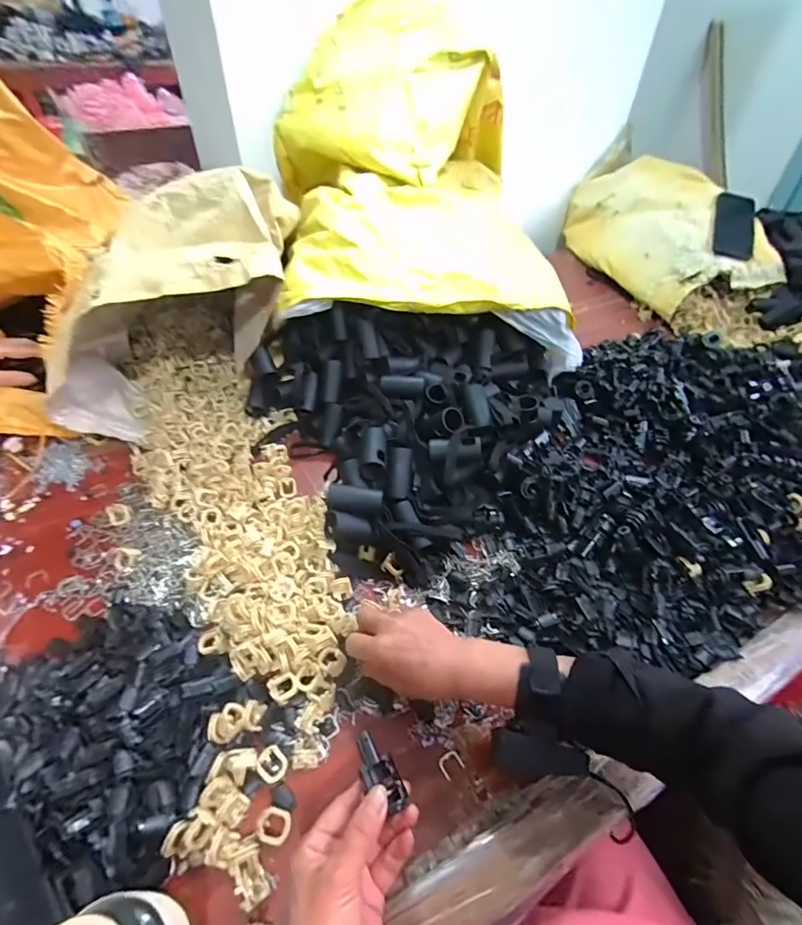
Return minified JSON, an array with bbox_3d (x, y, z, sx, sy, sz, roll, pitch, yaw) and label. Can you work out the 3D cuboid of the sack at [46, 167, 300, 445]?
[{"bbox_3d":[-0.297,-0.202,0.588,0.292,0.261,0.230,-3,48,-5],"label":"sack"}]

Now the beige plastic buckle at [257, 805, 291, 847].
[{"bbox_3d":[-0.100,0.285,0.348,0.024,0.007,0.024,18,47,-20],"label":"beige plastic buckle"}]

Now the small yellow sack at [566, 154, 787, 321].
[{"bbox_3d":[0.584,-0.543,1.013,0.283,0.149,0.517,-11,49,-13],"label":"small yellow sack"}]

